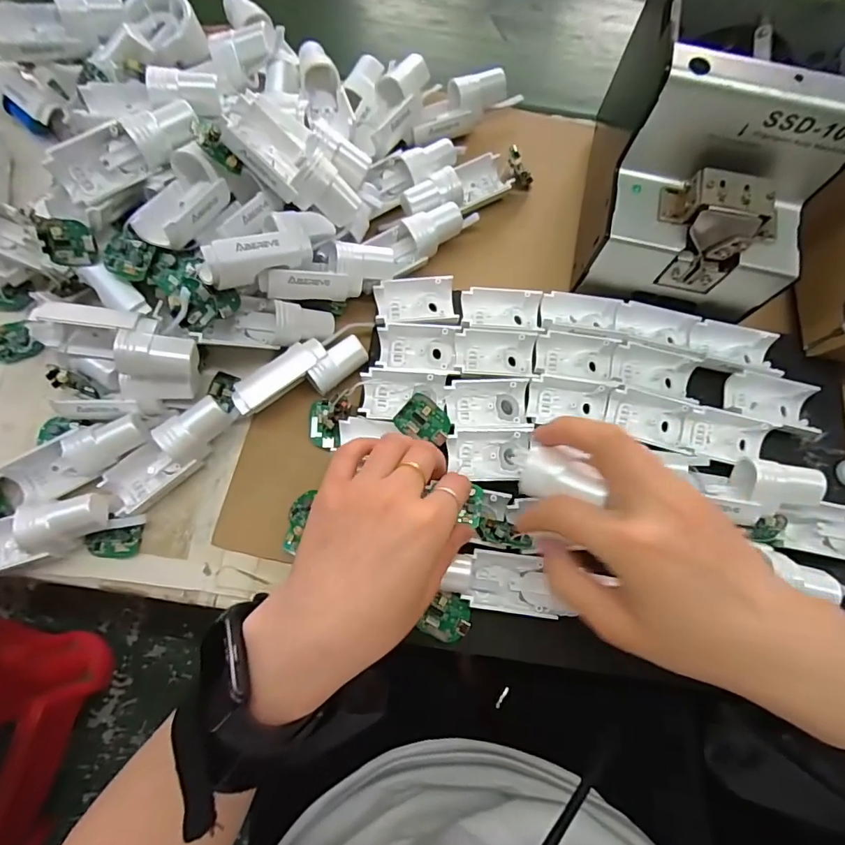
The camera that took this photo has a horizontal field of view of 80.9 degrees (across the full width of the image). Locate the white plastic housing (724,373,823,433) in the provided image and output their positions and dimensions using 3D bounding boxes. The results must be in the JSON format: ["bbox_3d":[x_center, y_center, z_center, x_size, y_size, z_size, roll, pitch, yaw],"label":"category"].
[{"bbox_3d":[0.243,-0.012,0.346,0.057,0.019,0.034,13,74,1],"label":"white plastic housing"}]

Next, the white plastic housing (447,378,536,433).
[{"bbox_3d":[0.046,-0.012,0.338,0.057,0.016,0.031,-5,74,-4],"label":"white plastic housing"}]

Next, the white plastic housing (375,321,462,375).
[{"bbox_3d":[-0.003,-0.050,0.347,0.055,0.015,0.036,1,74,-2],"label":"white plastic housing"}]

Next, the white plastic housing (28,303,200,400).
[{"bbox_3d":[-0.193,-0.046,0.317,0.096,0.042,0.048,22,73,-8],"label":"white plastic housing"}]

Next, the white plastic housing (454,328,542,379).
[{"bbox_3d":[0.052,-0.048,0.349,0.057,0.013,0.034,6,74,-1],"label":"white plastic housing"}]

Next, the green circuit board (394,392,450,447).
[{"bbox_3d":[0.002,0.000,0.322,0.034,0.004,0.027,38,91,-2],"label":"green circuit board"}]

